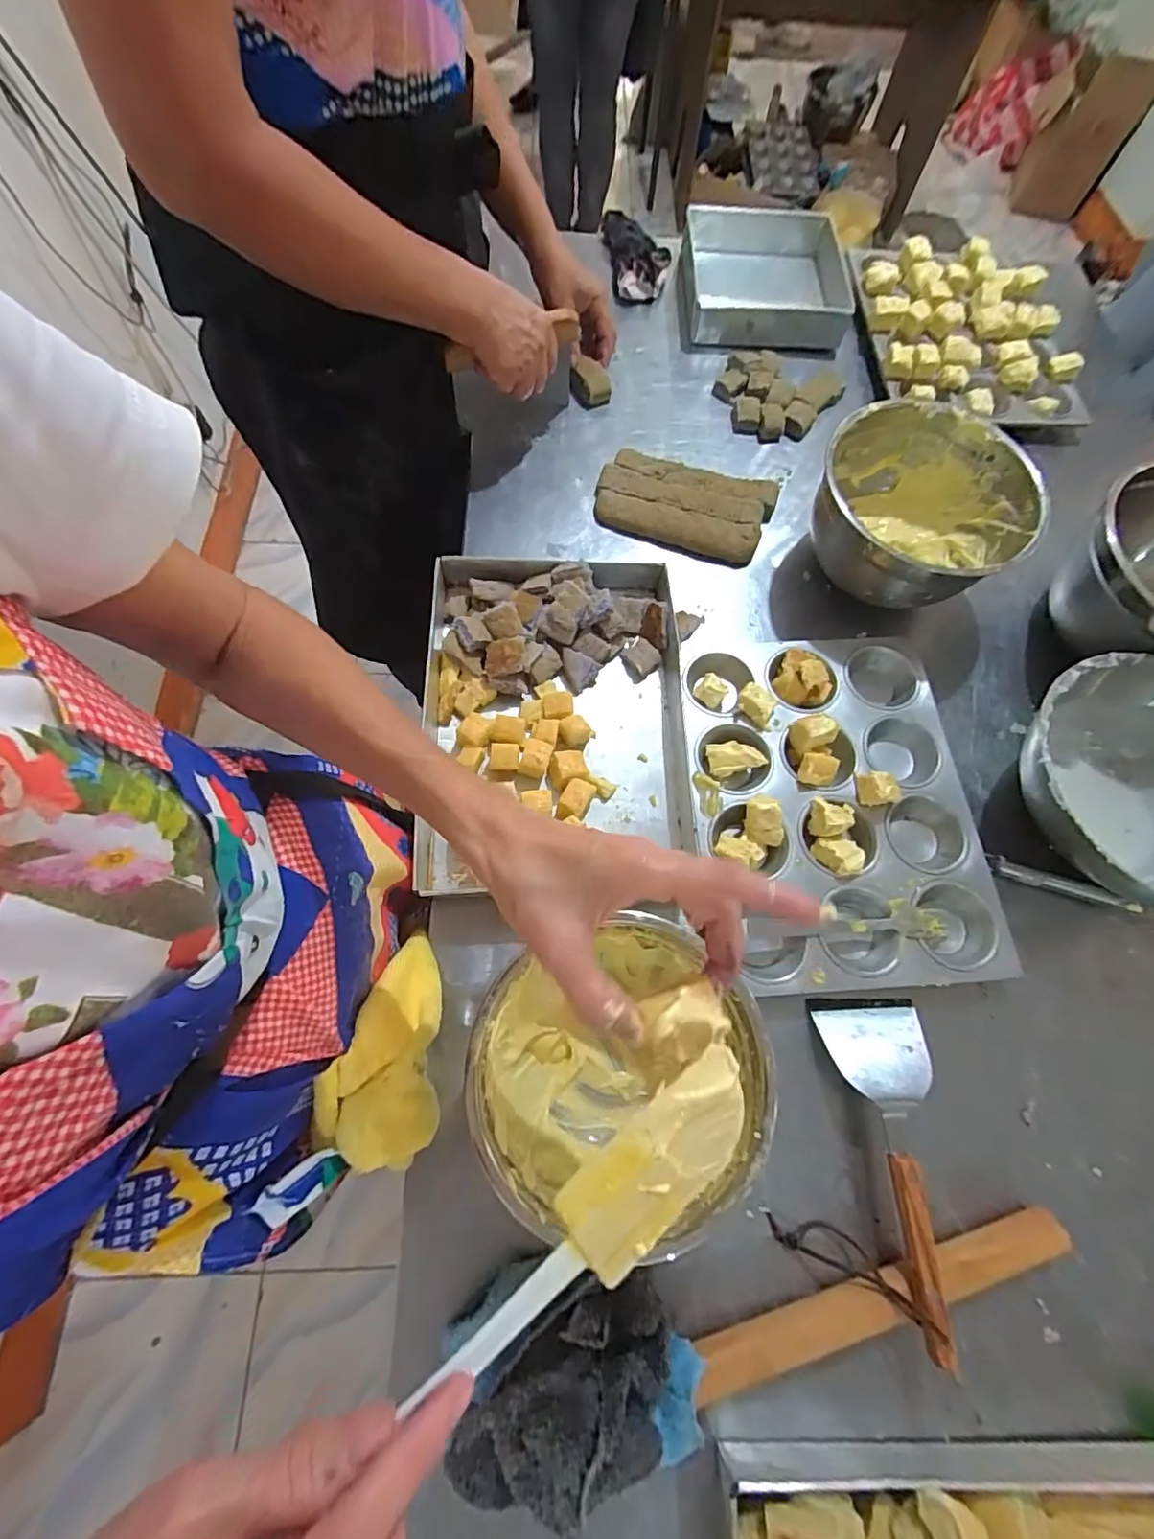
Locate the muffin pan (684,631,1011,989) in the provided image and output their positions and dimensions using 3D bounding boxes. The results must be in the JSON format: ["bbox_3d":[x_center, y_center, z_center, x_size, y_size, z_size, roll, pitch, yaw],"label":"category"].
[{"bbox_3d":[0.232,0.025,0.521,0.252,0.037,0.336,-3,70,-2],"label":"muffin pan"}]

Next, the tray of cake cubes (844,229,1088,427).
[{"bbox_3d":[0.523,-0.594,0.751,0.293,0.048,0.295,9,70,2],"label":"tray of cake cubes"}]

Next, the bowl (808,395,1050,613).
[{"bbox_3d":[0.346,-0.263,0.582,0.197,0.102,0.193,2,68,-4],"label":"bowl"}]

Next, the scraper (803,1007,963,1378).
[{"bbox_3d":[0.241,0.288,0.416,0.086,0.041,0.214,1,69,-3],"label":"scraper"}]

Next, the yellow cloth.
[{"bbox_3d":[-0.129,0.182,0.394,0.070,0.058,0.156,0,34,-1],"label":"yellow cloth"}]

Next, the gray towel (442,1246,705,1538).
[{"bbox_3d":[-0.001,0.389,0.353,0.159,0.079,0.110,-5,69,-7],"label":"gray towel"}]

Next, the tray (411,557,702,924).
[{"bbox_3d":[-0.015,-0.063,0.536,0.262,0.046,0.318,-1,70,-2],"label":"tray"}]

